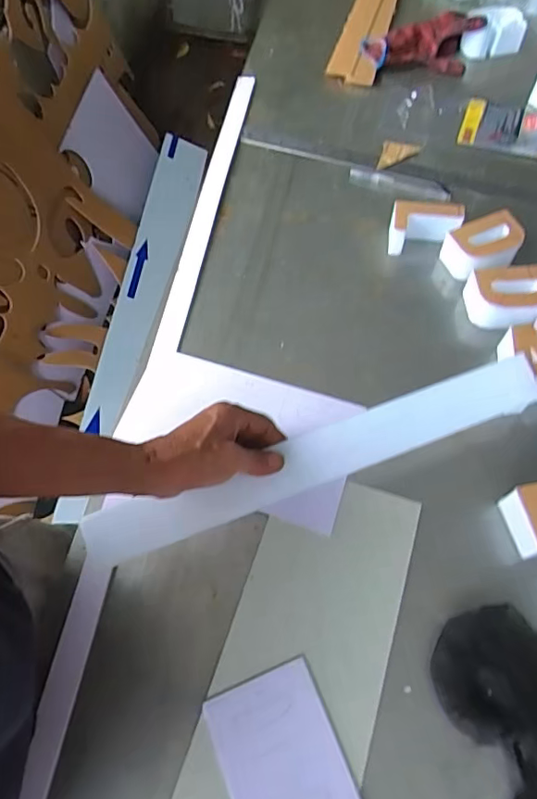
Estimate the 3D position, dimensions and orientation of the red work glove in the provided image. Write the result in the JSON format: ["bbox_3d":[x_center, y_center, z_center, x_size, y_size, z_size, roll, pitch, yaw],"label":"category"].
[{"bbox_3d":[0.237,-0.545,0.804,0.181,0.042,0.087,-7,63,-1],"label":"red work glove"}]

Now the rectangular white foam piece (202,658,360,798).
[{"bbox_3d":[0.014,0.297,0.415,0.092,0.007,0.139,-22,64,-8],"label":"rectangular white foam piece"}]

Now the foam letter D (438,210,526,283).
[{"bbox_3d":[0.257,-0.176,0.626,0.090,0.048,0.064,-17,64,-6],"label":"foam letter D"}]

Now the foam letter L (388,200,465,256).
[{"bbox_3d":[0.192,-0.210,0.639,0.086,0.047,0.046,4,64,4],"label":"foam letter L"}]

